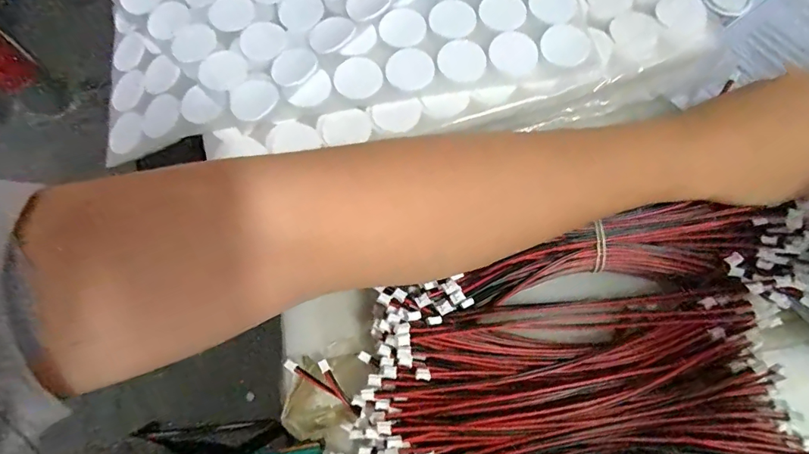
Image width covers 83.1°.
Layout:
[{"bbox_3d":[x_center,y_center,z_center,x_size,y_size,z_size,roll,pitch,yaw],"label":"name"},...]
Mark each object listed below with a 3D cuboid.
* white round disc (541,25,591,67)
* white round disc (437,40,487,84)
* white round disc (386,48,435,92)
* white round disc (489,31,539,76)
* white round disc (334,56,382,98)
[{"bbox_3d":[0.094,-0.105,0.265,0.028,0.004,0.026,-6,70,0],"label":"white round disc"},{"bbox_3d":[0.034,-0.097,0.265,0.028,0.004,0.025,13,71,7],"label":"white round disc"},{"bbox_3d":[0.003,-0.093,0.265,0.027,0.004,0.027,0,77,0],"label":"white round disc"},{"bbox_3d":[0.064,-0.102,0.264,0.027,0.004,0.027,-1,70,2],"label":"white round disc"},{"bbox_3d":[-0.027,-0.088,0.265,0.027,0.004,0.025,0,77,0],"label":"white round disc"}]

